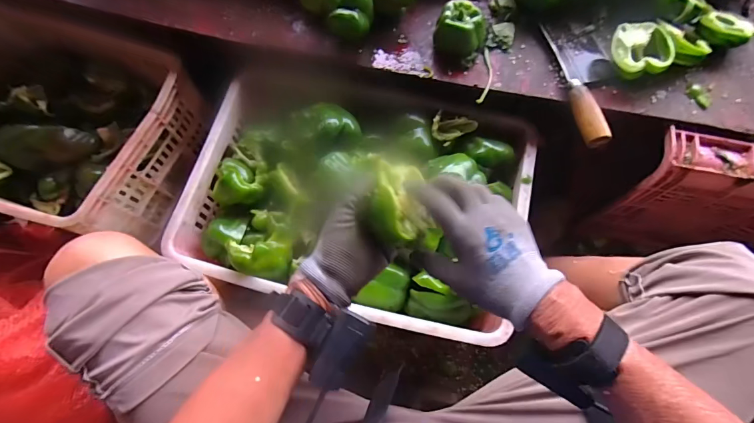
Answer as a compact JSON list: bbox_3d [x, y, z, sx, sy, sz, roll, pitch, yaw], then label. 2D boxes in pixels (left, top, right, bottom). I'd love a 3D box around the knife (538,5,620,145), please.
[{"bbox_3d":[0.312,-0.203,0.534,0.096,0.030,0.234,-4,71,1],"label":"knife"}]

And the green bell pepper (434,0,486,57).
[{"bbox_3d":[0.125,-0.267,0.555,0.067,0.056,0.063,-1,71,2],"label":"green bell pepper"}]

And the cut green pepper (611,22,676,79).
[{"bbox_3d":[0.367,-0.225,0.527,0.068,0.046,0.077,11,72,6],"label":"cut green pepper"}]

